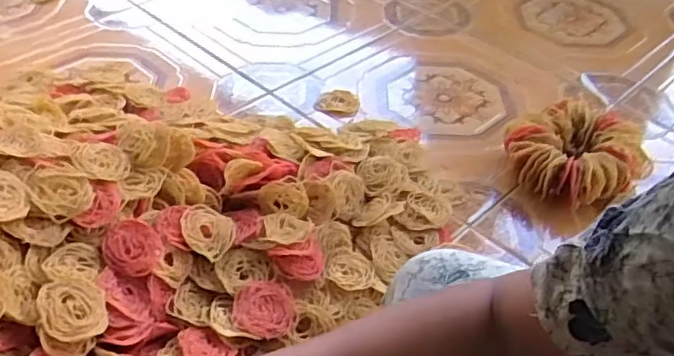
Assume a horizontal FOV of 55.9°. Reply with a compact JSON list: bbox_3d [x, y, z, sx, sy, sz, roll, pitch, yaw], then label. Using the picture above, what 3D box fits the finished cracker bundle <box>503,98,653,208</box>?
[{"bbox_3d":[0.323,-0.033,0.867,0.174,0.070,0.161,-26,50,-28],"label":"finished cracker bundle"}]

